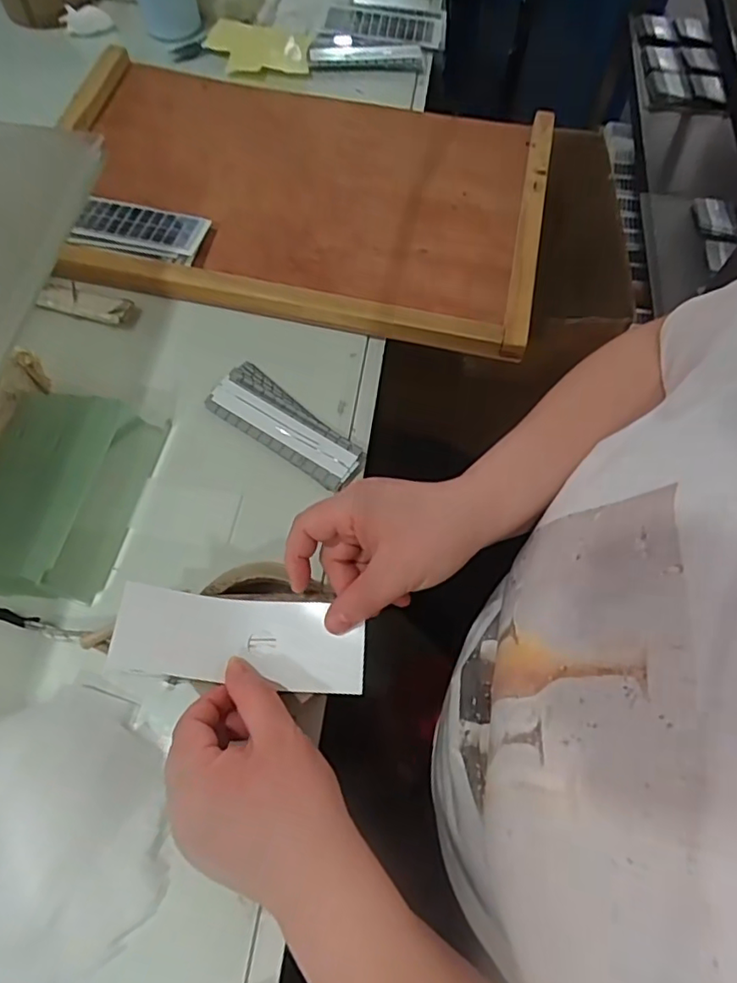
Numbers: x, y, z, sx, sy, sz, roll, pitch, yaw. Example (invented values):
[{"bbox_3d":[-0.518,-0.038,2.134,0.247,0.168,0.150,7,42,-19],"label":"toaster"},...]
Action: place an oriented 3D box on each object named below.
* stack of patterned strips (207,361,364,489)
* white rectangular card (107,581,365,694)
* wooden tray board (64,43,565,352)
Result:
[{"bbox_3d":[-0.066,-0.051,0.464,0.132,0.009,0.050,38,69,14],"label":"stack of patterned strips"},{"bbox_3d":[-0.077,0.089,0.354,0.148,0.006,0.050,7,65,2],"label":"white rectangular card"},{"bbox_3d":[-0.068,-0.298,0.565,0.463,0.025,0.303,12,65,3],"label":"wooden tray board"}]

